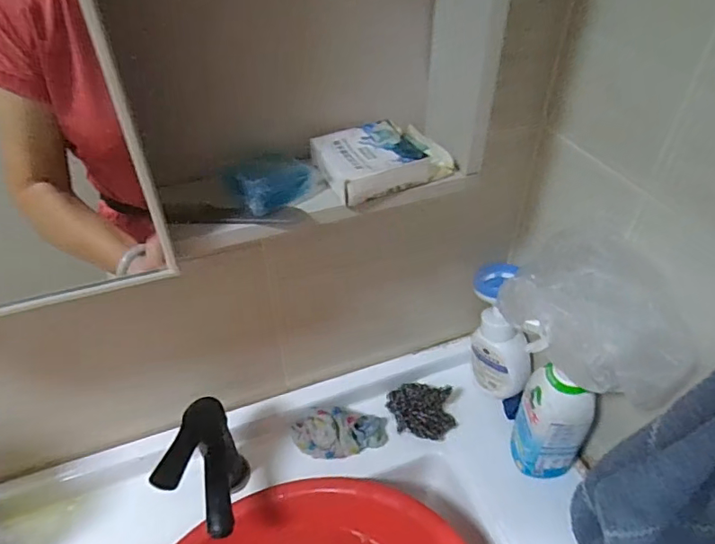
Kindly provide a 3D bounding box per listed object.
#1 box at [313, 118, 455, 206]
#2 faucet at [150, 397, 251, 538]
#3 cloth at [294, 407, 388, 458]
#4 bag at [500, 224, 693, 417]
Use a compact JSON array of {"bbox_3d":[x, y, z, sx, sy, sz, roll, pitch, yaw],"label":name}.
[{"bbox_3d":[0.019,-0.098,0.439,0.105,0.024,0.077,-19,46,-19],"label":"box"},{"bbox_3d":[-0.163,0.235,0.568,0.060,0.173,0.113,-3,42,-3],"label":"faucet"},{"bbox_3d":[-0.024,0.201,0.657,0.120,0.031,0.063,1,42,2],"label":"cloth"},{"bbox_3d":[0.214,0.041,0.470,0.086,0.102,0.173,-29,50,-28],"label":"bag"}]

